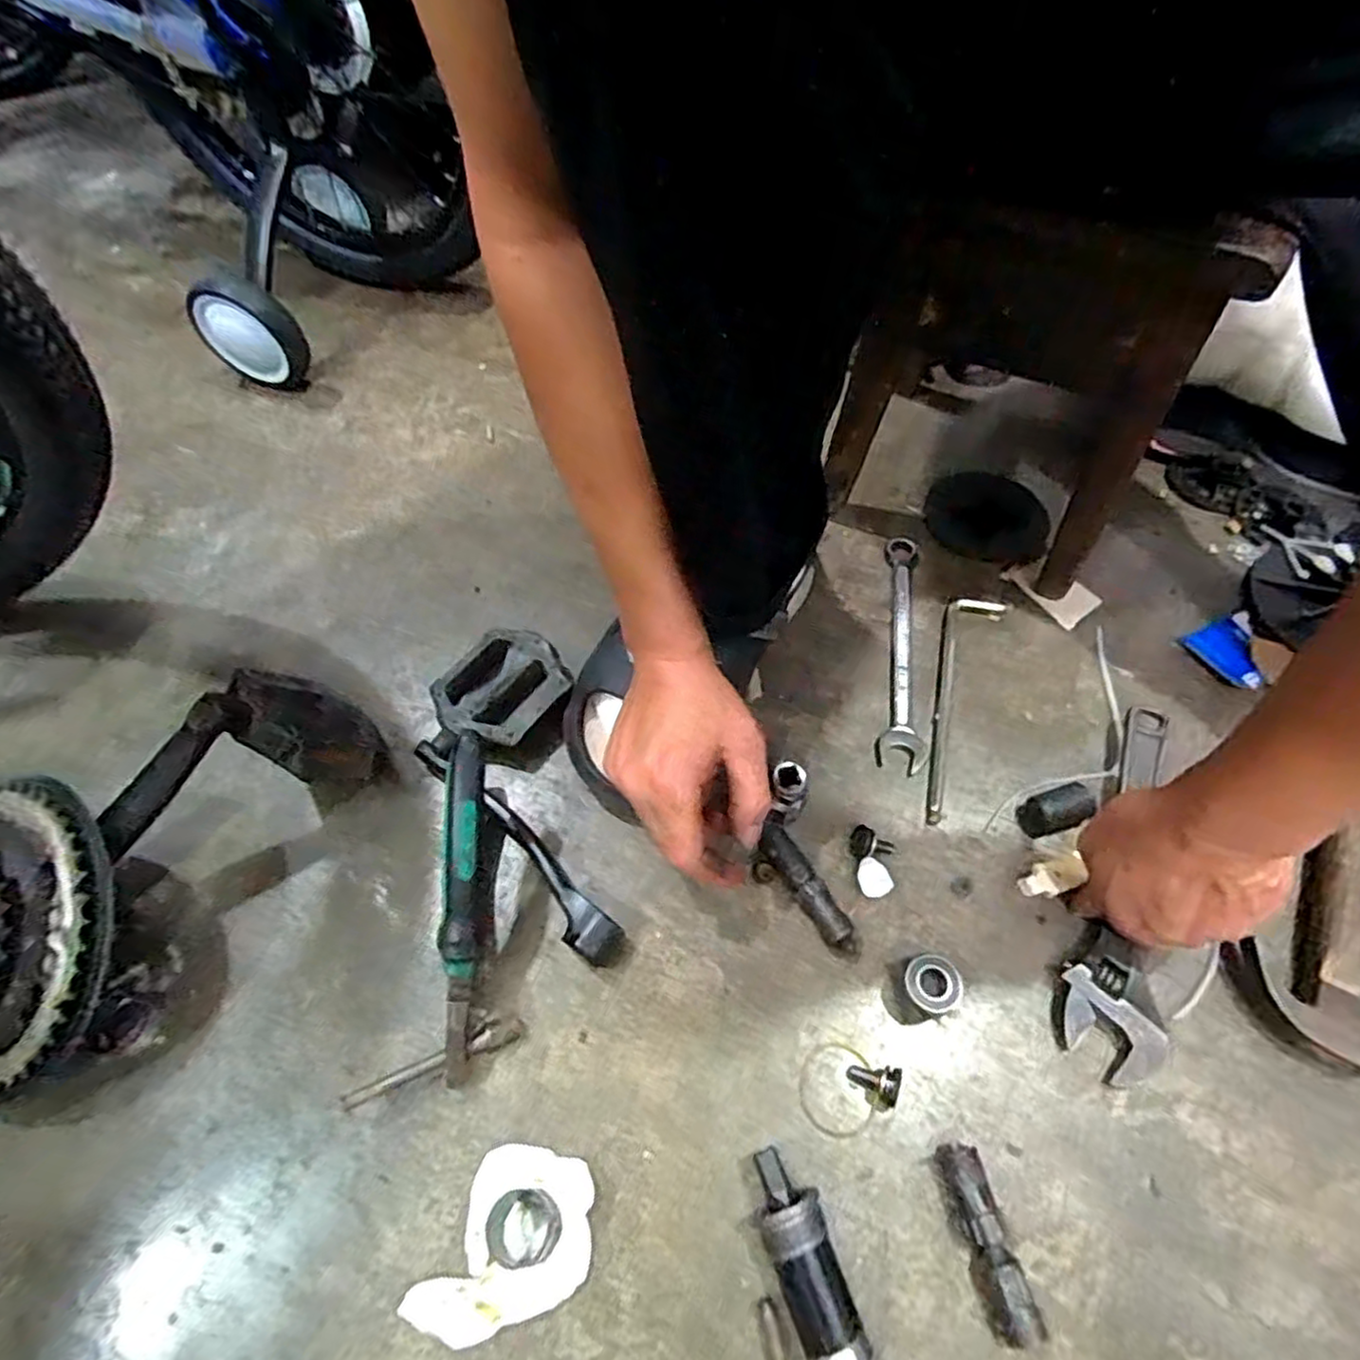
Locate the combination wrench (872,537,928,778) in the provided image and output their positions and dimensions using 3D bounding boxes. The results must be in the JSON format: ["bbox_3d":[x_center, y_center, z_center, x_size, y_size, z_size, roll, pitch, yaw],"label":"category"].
[{"bbox_3d":[0.174,-0.027,0.550,0.035,0.011,0.210,9,59,6],"label":"combination wrench"}]

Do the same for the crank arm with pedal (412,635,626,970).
[{"bbox_3d":[-0.112,0.075,0.486,0.108,0.030,0.253,-17,60,-10],"label":"crank arm with pedal"}]

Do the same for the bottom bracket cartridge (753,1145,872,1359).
[{"bbox_3d":[0.065,0.296,0.347,0.032,0.032,0.113,-18,60,-10],"label":"bottom bracket cartridge"}]

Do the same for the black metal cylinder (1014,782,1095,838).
[{"bbox_3d":[0.253,0.088,0.475,0.047,0.021,0.026,-17,60,-10],"label":"black metal cylinder"}]

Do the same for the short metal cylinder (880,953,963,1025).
[{"bbox_3d":[0.140,0.181,0.411,0.037,0.033,0.030,-30,63,-16],"label":"short metal cylinder"}]

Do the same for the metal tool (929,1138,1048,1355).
[{"bbox_3d":[0.154,0.283,0.355,0.023,0.027,0.080,-14,59,-8],"label":"metal tool"}]

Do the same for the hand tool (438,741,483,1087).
[{"bbox_3d":[-0.126,0.129,0.410,0.024,0.041,0.191,1,86,1],"label":"hand tool"}]

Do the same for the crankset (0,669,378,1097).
[{"bbox_3d":[-0.318,0.110,0.424,0.276,0.117,0.163,-30,63,-16],"label":"crankset"}]

